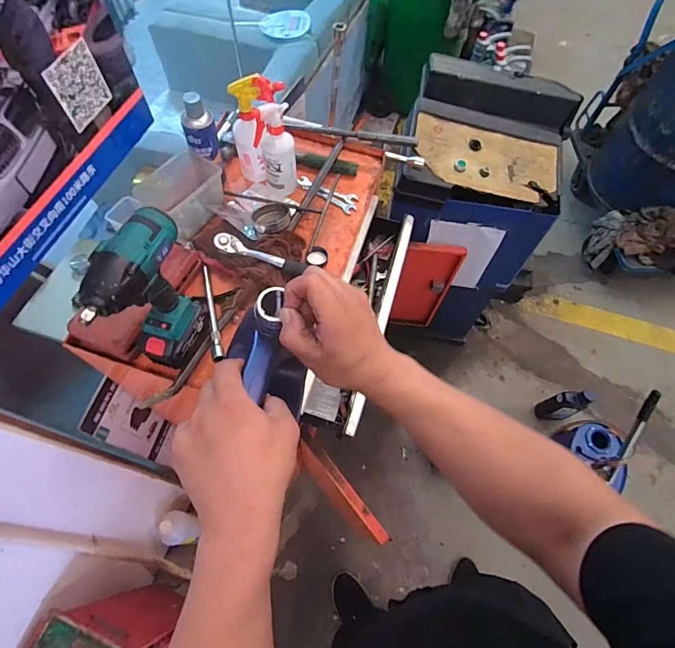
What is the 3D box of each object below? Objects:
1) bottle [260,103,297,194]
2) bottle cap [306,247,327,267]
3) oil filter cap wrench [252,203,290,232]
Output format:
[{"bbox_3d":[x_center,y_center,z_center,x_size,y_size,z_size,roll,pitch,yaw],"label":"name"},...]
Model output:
[{"bbox_3d":[-0.122,-0.355,0.842,0.068,0.195,0.062,-11,64,-7],"label":"bottle"},{"bbox_3d":[-0.042,-0.142,0.849,0.044,0.013,0.042,1,63,-1],"label":"bottle cap"},{"bbox_3d":[-0.142,-0.226,0.862,0.077,0.024,0.065,-5,63,-4],"label":"oil filter cap wrench"}]

